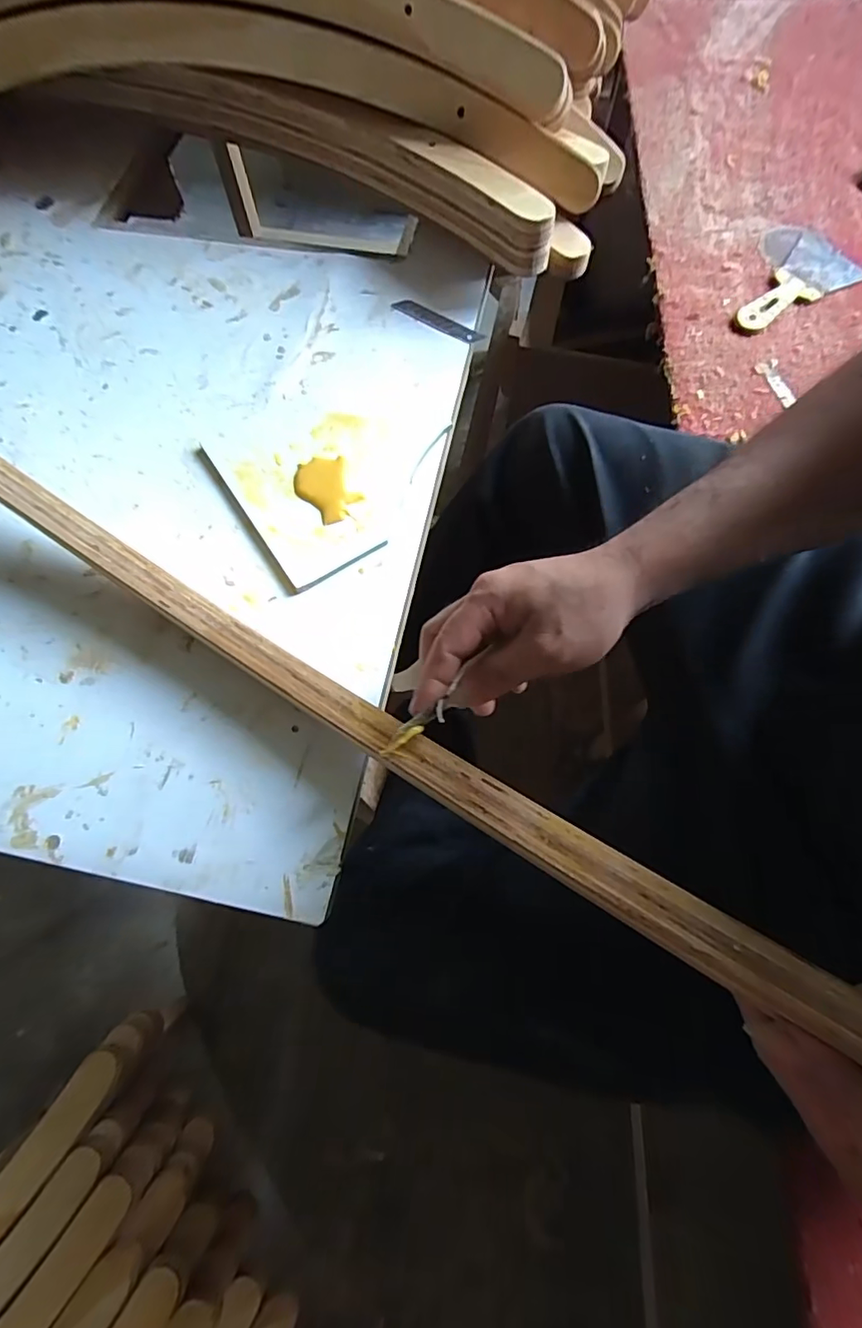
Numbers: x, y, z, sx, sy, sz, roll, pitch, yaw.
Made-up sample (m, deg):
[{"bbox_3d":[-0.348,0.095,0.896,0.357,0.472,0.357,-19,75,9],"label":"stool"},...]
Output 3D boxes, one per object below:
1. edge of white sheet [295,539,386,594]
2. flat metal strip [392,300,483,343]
[{"bbox_3d":[-0.071,-0.078,0.433,0.083,0.006,0.004,-32,71,-10],"label":"edge of white sheet"},{"bbox_3d":[0.005,-0.344,0.540,0.102,0.004,0.018,33,76,14],"label":"flat metal strip"}]

